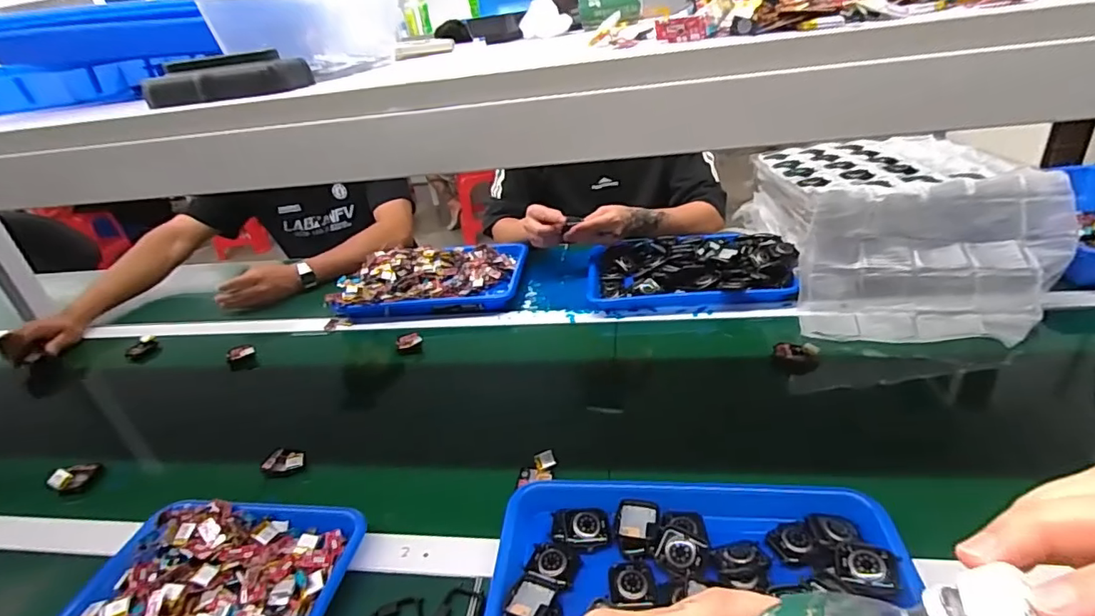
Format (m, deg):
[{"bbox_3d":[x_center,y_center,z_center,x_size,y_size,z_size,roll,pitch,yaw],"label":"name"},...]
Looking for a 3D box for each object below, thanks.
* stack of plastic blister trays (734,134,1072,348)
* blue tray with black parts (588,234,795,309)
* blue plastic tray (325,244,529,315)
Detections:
[{"bbox_3d":[0.511,-0.122,0.808,0.341,0.165,0.393,-1,30,11],"label":"stack of plastic blister trays"},{"bbox_3d":[0.230,-0.072,0.899,0.323,0.052,0.206,-2,30,10],"label":"blue tray with black parts"},{"bbox_3d":[-0.222,-0.058,1.022,0.360,0.047,0.224,-6,29,3],"label":"blue plastic tray"}]

